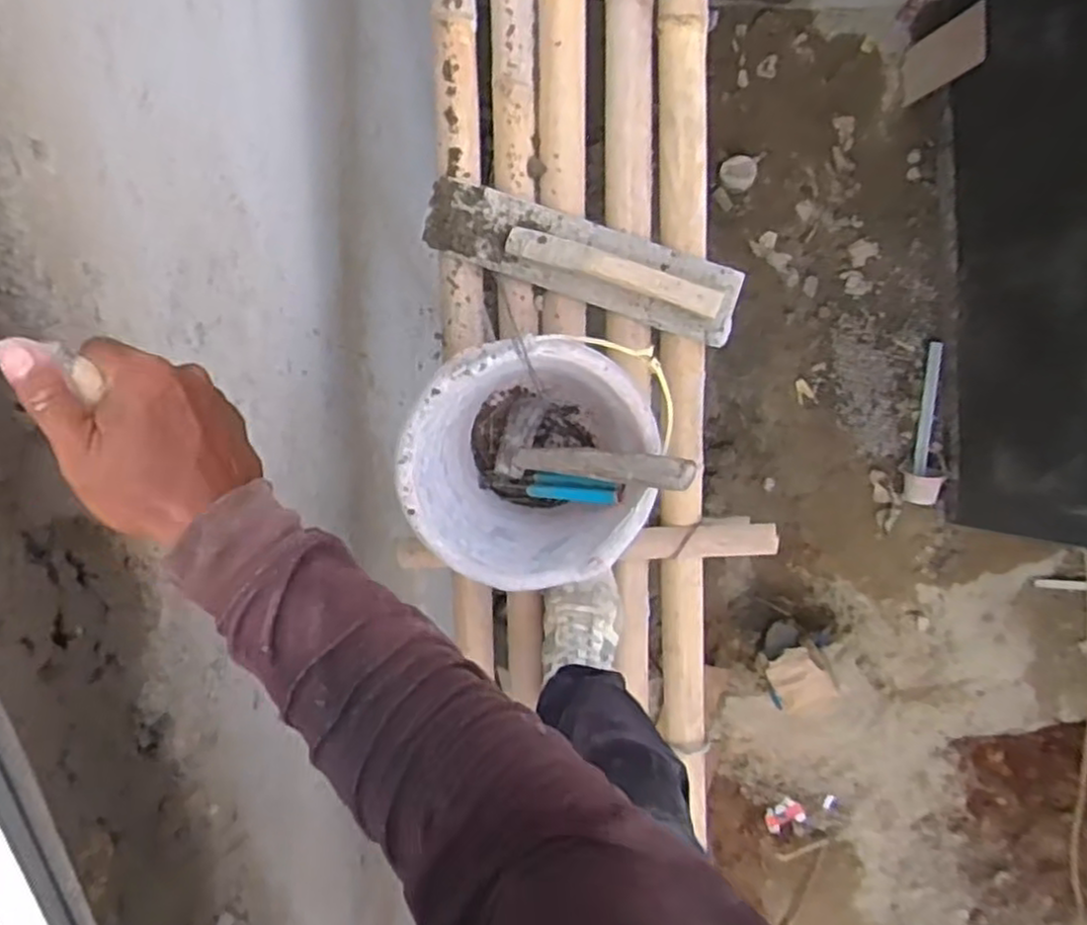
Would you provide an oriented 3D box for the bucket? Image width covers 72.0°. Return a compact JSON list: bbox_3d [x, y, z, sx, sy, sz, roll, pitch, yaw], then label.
[{"bbox_3d":[-0.020,0.004,0.922,0.276,0.227,0.269,0,91,-2],"label":"bucket"}]

